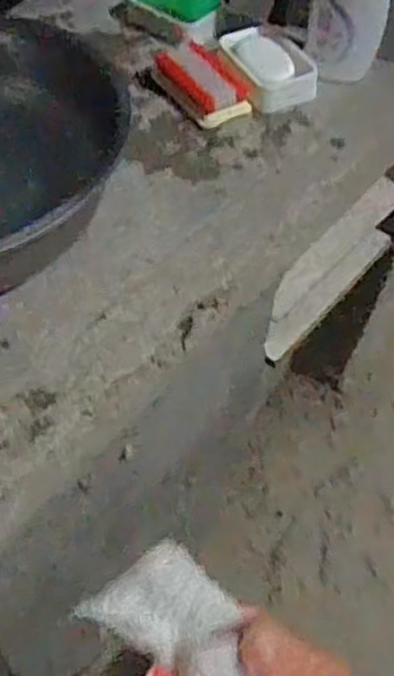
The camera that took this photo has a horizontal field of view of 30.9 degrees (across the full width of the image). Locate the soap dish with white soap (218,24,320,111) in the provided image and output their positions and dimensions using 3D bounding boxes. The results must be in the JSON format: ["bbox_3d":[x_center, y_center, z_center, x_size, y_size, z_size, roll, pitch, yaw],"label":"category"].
[{"bbox_3d":[0.084,-0.316,0.832,0.077,0.028,0.124,-17,57,-16],"label":"soap dish with white soap"}]

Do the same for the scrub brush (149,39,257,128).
[{"bbox_3d":[0.006,-0.295,0.825,0.077,0.023,0.138,-22,59,-19],"label":"scrub brush"}]

